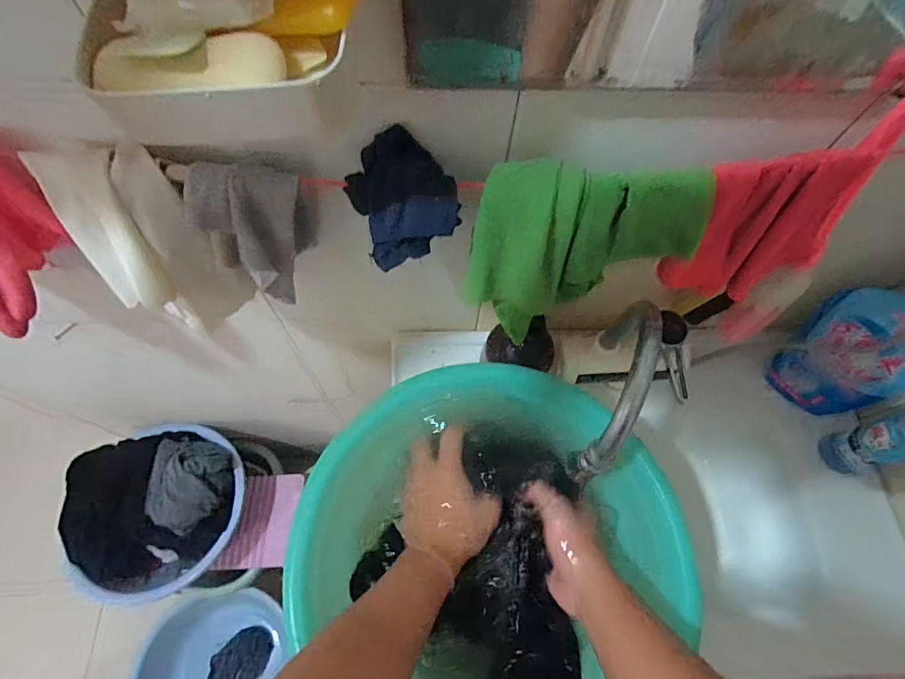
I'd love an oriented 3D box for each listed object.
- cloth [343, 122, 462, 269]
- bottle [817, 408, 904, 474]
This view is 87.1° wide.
[{"bbox_3d":[-0.035,-0.098,0.339,0.066,0.059,0.070,-21,68,-11],"label":"cloth"},{"bbox_3d":[0.501,0.112,0.538,0.060,0.159,0.049,-15,66,-8],"label":"bottle"}]

